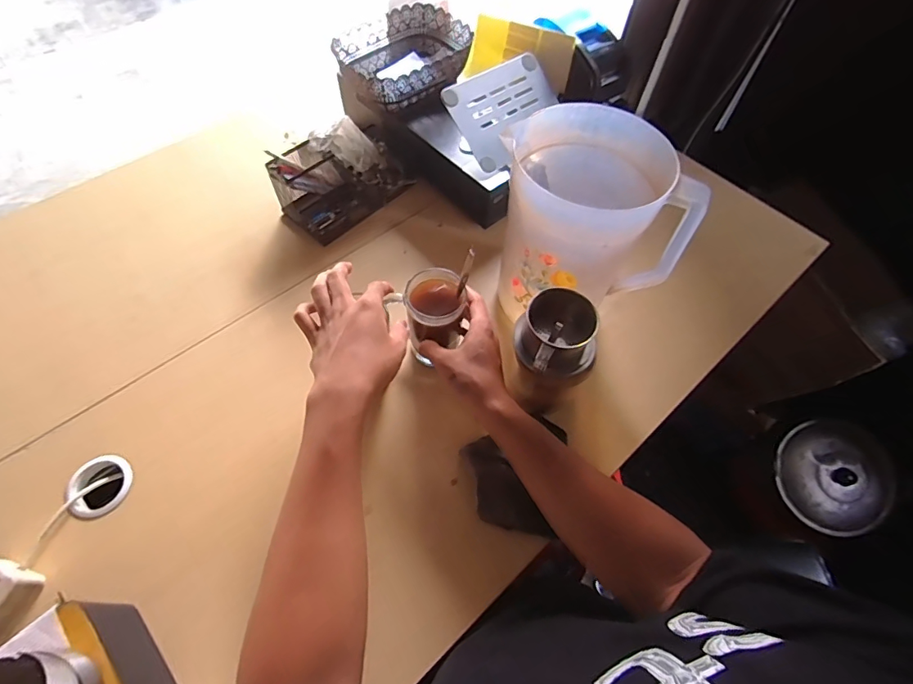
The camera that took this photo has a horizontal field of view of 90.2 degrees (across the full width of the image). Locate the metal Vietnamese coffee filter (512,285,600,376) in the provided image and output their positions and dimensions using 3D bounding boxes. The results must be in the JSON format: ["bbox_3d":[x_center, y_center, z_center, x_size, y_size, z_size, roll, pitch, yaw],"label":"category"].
[{"bbox_3d":[0.108,-0.010,0.490,0.080,0.055,0.081,1,60,-2],"label":"metal Vietnamese coffee filter"}]

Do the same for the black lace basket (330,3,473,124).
[{"bbox_3d":[-0.079,-0.442,0.725,0.197,0.077,0.155,-36,68,-20],"label":"black lace basket"}]

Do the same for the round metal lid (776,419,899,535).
[{"bbox_3d":[1.047,0.373,1.262,0.273,0.042,0.305,-12,72,19],"label":"round metal lid"}]

